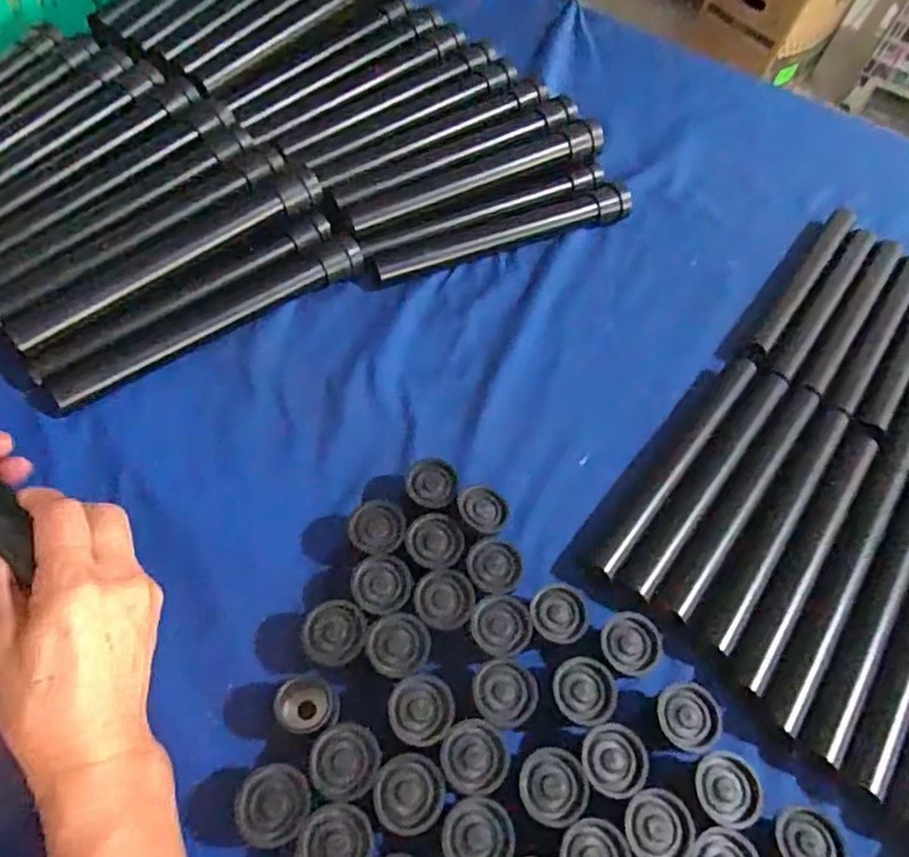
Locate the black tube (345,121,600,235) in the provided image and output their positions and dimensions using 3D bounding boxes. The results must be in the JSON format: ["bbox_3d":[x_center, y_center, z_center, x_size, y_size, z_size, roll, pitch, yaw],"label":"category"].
[{"bbox_3d":[0.022,-0.223,0.564,0.247,0.023,0.030,-23,64,-19],"label":"black tube"}]

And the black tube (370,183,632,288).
[{"bbox_3d":[0.048,-0.172,0.570,0.248,0.023,0.026,-19,63,-17],"label":"black tube"}]

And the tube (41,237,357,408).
[{"bbox_3d":[-0.177,-0.083,0.486,0.242,0.022,0.025,-32,67,-22],"label":"tube"}]

